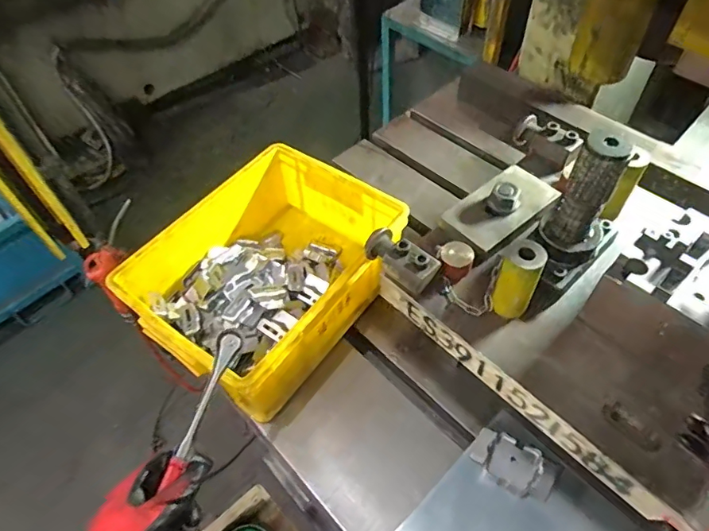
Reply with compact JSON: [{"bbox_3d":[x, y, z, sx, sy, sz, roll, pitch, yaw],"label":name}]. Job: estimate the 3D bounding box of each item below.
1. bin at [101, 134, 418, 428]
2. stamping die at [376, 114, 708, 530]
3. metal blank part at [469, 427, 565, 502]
[{"bbox_3d":[-0.119,0.011,0.696,0.262,0.129,0.344,32,60,24],"label":"bin"},{"bbox_3d":[0.343,0.044,0.479,0.336,0.200,0.601,-35,59,-22],"label":"stamping die"},{"bbox_3d":[0.185,0.232,0.565,0.095,0.019,0.053,23,57,19],"label":"metal blank part"}]

